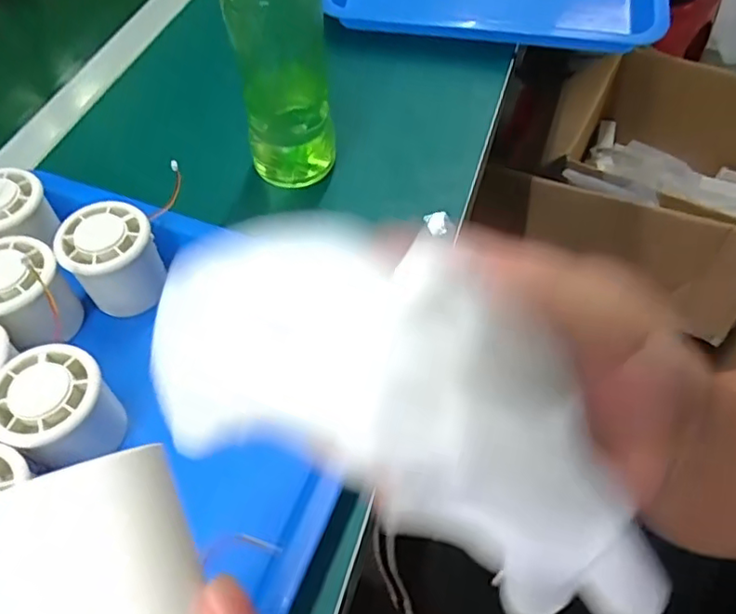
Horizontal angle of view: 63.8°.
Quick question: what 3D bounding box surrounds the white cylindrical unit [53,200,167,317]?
[{"bbox_3d":[-0.162,-0.029,0.383,0.054,0.055,0.053,-1,54,2],"label":"white cylindrical unit"}]

